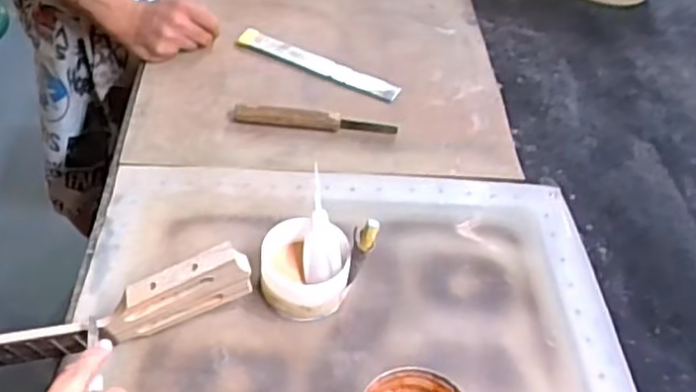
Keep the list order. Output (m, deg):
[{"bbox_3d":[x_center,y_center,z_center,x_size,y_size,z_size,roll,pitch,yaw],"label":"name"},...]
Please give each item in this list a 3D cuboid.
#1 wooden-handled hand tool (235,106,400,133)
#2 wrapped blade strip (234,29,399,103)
[{"bbox_3d":[-0.039,-0.089,0.810,0.194,0.019,0.021,4,48,-2],"label":"wooden-handled hand tool"},{"bbox_3d":[-0.041,-0.178,0.904,0.233,0.013,0.032,24,50,15],"label":"wrapped blade strip"}]

